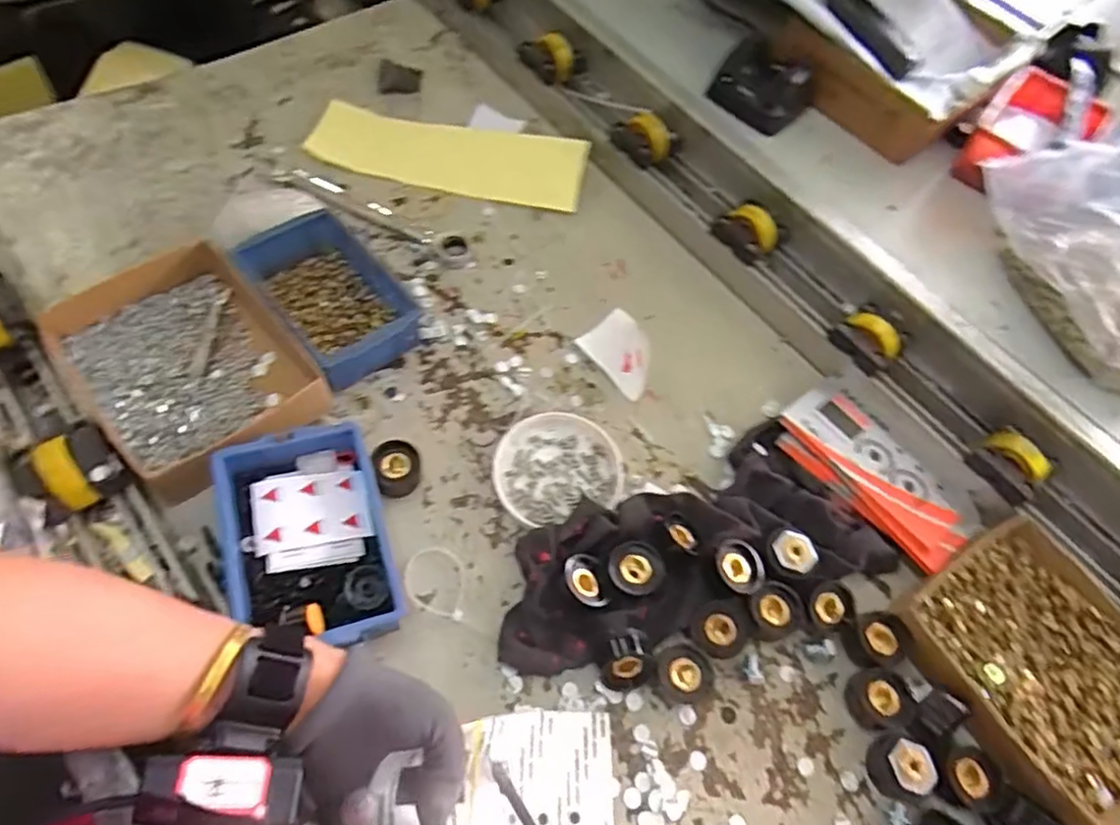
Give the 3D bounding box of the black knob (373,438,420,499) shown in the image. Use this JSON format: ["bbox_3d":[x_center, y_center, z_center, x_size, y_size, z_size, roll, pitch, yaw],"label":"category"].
[{"bbox_3d":[-0.121,0.042,0.489,0.032,0.030,0.040,-15,64,-11],"label":"black knob"}]

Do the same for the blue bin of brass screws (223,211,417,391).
[{"bbox_3d":[-0.185,-0.092,0.546,0.093,0.061,0.141,-36,69,-20],"label":"blue bin of brass screws"}]

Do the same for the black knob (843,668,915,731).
[{"bbox_3d":[0.217,0.197,0.447,0.033,0.029,0.037,-4,62,-6],"label":"black knob"}]

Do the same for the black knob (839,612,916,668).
[{"bbox_3d":[0.228,0.163,0.467,0.040,0.025,0.035,-13,63,-10],"label":"black knob"}]

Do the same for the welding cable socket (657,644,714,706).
[{"bbox_3d":[0.082,0.176,0.439,0.033,0.030,0.035,1,61,-3],"label":"welding cable socket"}]

